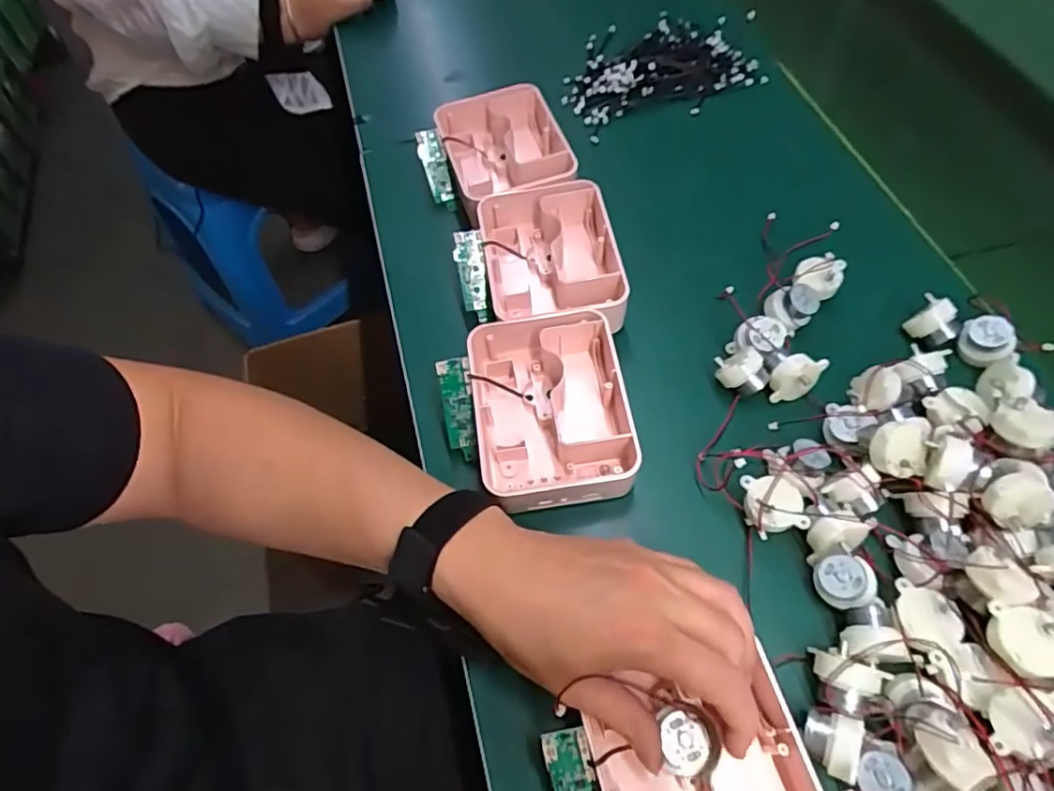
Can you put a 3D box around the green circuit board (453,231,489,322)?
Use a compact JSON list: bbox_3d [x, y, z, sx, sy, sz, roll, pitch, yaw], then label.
[{"bbox_3d":[-0.043,-0.093,0.464,0.022,0.008,0.069,-9,95,-3],"label":"green circuit board"}]

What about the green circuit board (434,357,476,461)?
[{"bbox_3d":[-0.047,0.009,0.405,0.021,0.007,0.068,-7,98,-2],"label":"green circuit board"}]

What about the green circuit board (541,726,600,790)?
[{"bbox_3d":[0.026,0.199,0.295,0.022,0.009,0.069,-17,100,-8],"label":"green circuit board"}]

